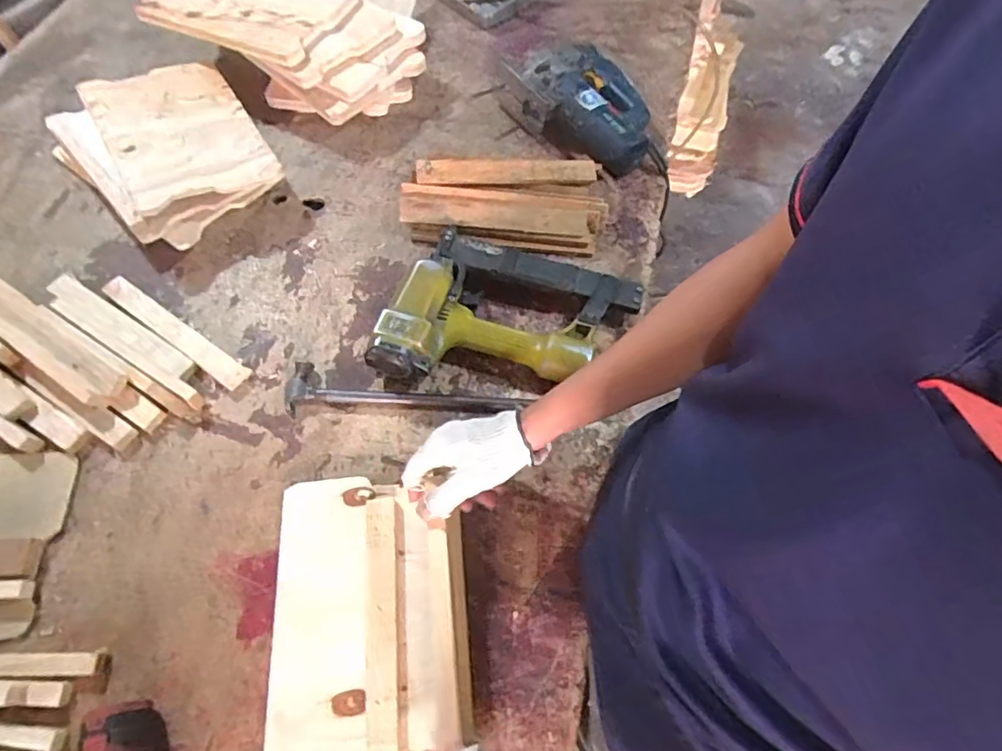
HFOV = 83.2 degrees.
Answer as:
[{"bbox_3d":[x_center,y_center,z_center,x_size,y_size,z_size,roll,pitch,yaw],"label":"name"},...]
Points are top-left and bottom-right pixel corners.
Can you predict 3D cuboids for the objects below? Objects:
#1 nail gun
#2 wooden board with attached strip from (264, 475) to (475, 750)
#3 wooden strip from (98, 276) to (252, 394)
[{"bbox_3d":[0.010,-0.070,0.696,0.278,0.069,0.239,20,64,7],"label":"nail gun"},{"bbox_3d":[-0.125,0.234,0.543,0.180,0.030,0.276,-3,63,-5],"label":"wooden board with attached strip"},{"bbox_3d":[-0.404,-0.054,0.699,0.230,0.014,0.032,33,66,13],"label":"wooden strip"}]

